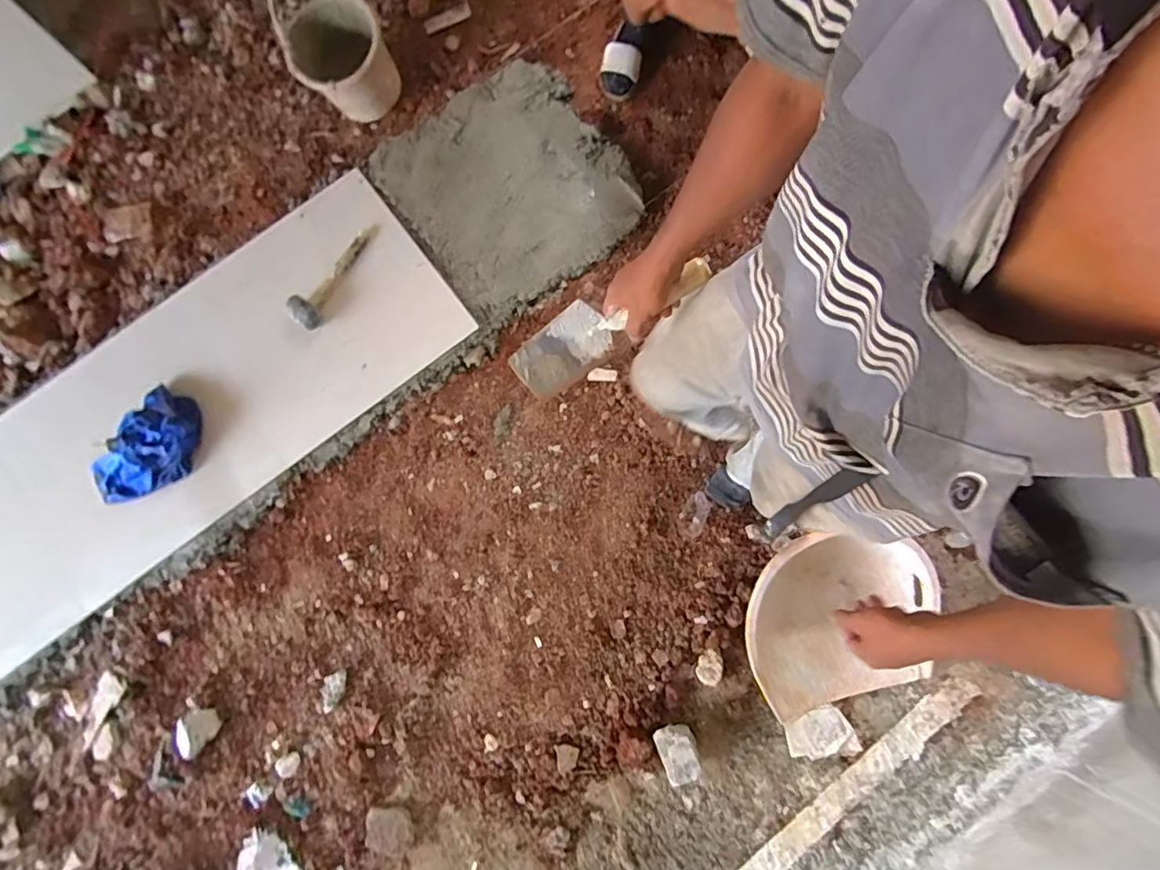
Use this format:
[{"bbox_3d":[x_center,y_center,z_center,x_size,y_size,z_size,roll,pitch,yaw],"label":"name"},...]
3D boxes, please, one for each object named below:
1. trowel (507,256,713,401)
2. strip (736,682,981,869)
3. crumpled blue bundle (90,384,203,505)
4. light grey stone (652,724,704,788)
[{"bbox_3d":[0.039,-0.150,0.742,0.289,0.062,0.087,-27,80,23],"label":"trowel"},{"bbox_3d":[0.574,0.825,1.240,0.796,0.014,0.063,-40,67,-3],"label":"strip"},{"bbox_3d":[-1.084,0.036,1.368,0.208,0.078,0.310,30,81,5],"label":"crumpled blue bundle"},{"bbox_3d":[0.221,0.710,1.240,0.085,0.069,0.108,-21,80,-1],"label":"light grey stone"}]

